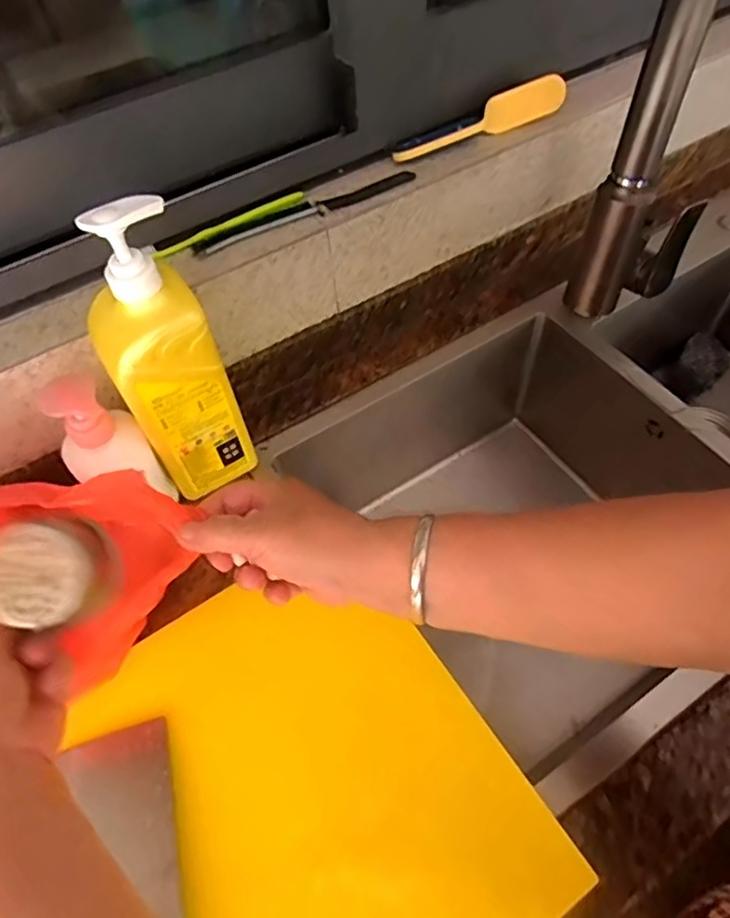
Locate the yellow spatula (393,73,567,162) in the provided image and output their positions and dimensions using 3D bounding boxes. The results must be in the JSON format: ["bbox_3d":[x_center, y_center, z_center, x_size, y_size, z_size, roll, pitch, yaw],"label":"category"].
[{"bbox_3d":[0.124,-0.356,0.633,0.196,0.051,0.021,-22,58,-10],"label":"yellow spatula"}]

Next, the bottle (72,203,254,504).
[{"bbox_3d":[-0.172,-0.079,0.516,0.093,0.281,0.077,-27,59,-13],"label":"bottle"}]

